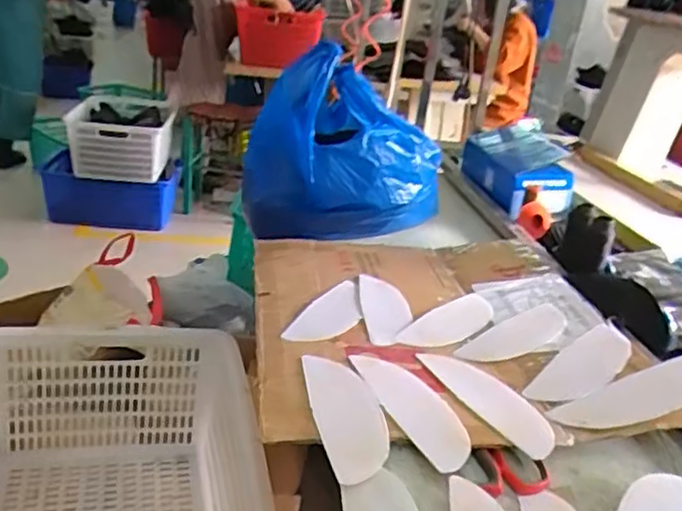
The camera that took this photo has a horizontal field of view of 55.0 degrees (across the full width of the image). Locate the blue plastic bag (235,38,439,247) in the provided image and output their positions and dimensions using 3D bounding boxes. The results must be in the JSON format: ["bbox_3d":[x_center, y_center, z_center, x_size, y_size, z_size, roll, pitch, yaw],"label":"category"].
[{"bbox_3d":[0.009,-0.198,1.204,0.366,0.297,0.226,5,24,-4],"label":"blue plastic bag"}]

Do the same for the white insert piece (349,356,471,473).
[{"bbox_3d":[0.082,0.166,0.721,0.079,0.014,0.204,-6,27,-27],"label":"white insert piece"}]

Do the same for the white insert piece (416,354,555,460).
[{"bbox_3d":[0.167,0.159,0.749,0.066,0.011,0.202,-9,29,-32],"label":"white insert piece"}]

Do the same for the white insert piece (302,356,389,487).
[{"bbox_3d":[0.008,0.160,0.683,0.071,0.009,0.205,0,25,-15],"label":"white insert piece"}]

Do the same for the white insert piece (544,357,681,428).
[{"bbox_3d":[0.345,0.162,0.754,0.222,0.008,0.075,-15,25,-22],"label":"white insert piece"}]

